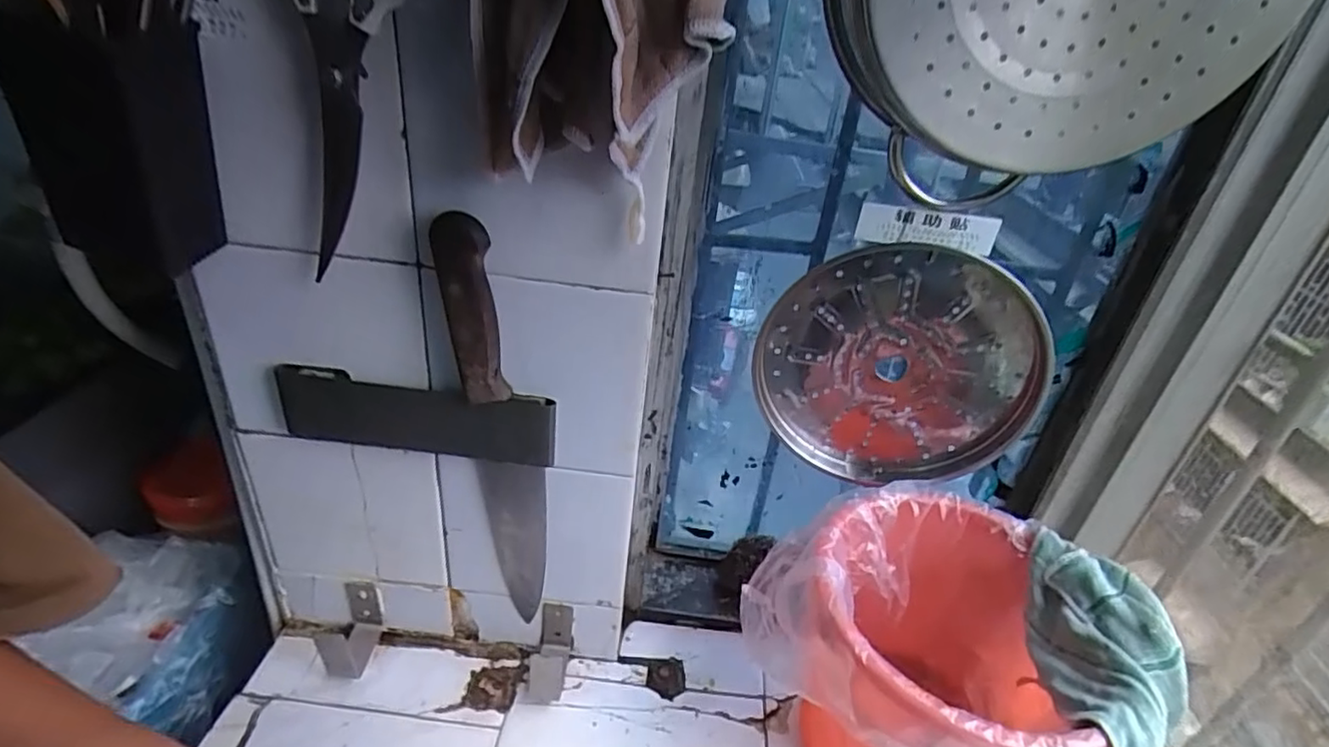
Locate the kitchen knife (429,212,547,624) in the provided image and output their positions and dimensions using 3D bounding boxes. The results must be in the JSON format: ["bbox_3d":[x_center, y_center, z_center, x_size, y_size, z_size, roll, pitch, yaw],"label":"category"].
[{"bbox_3d":[-0.121,0.058,0.466,0.063,0.345,0.029,9,31,3],"label":"kitchen knife"}]

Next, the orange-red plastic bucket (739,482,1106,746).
[{"bbox_3d":[0.171,0.233,0.509,0.215,0.199,0.209,5,31,-3],"label":"orange-red plastic bucket"}]

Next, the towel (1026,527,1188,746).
[{"bbox_3d":[0.296,0.212,0.440,0.063,0.099,0.207,11,55,7],"label":"towel"}]

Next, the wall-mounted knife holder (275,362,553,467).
[{"bbox_3d":[-0.178,0.034,0.462,0.196,0.065,0.012,8,31,2],"label":"wall-mounted knife holder"}]

